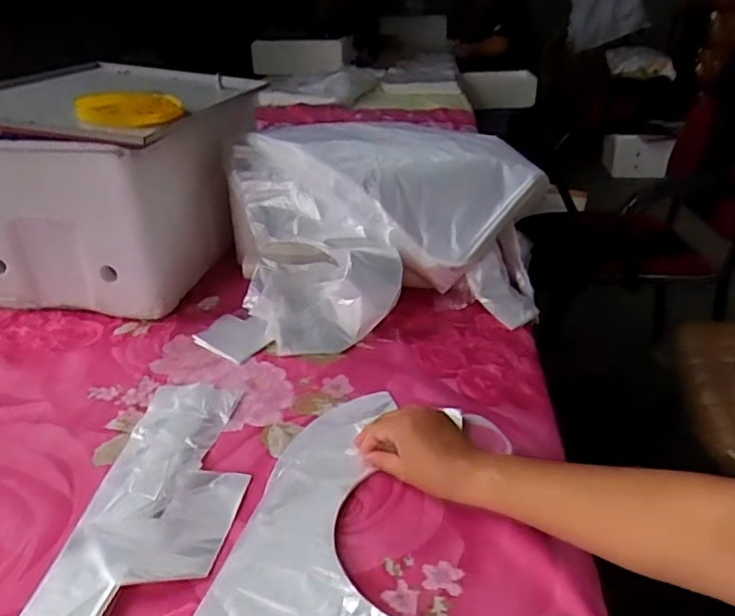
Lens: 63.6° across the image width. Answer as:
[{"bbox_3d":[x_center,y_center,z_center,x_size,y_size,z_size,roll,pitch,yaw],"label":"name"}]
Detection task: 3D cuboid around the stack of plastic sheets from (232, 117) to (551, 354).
[{"bbox_3d":[0.013,-0.117,0.859,0.444,0.215,0.311,-8,30,-14],"label":"stack of plastic sheets"}]

